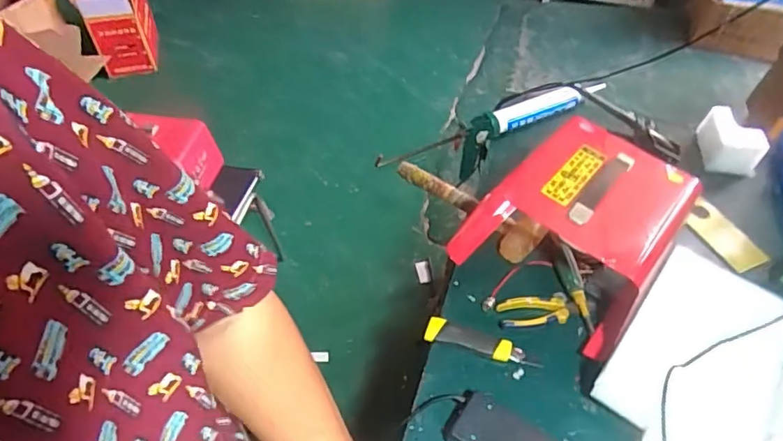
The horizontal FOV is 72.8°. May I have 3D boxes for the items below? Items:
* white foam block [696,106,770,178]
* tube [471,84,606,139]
[{"bbox_3d":[0.636,-0.149,0.996,0.093,0.082,0.095,8,51,6],"label":"white foam block"},{"bbox_3d":[0.291,-0.234,1.082,0.288,0.057,0.066,-19,54,-15],"label":"tube"}]

